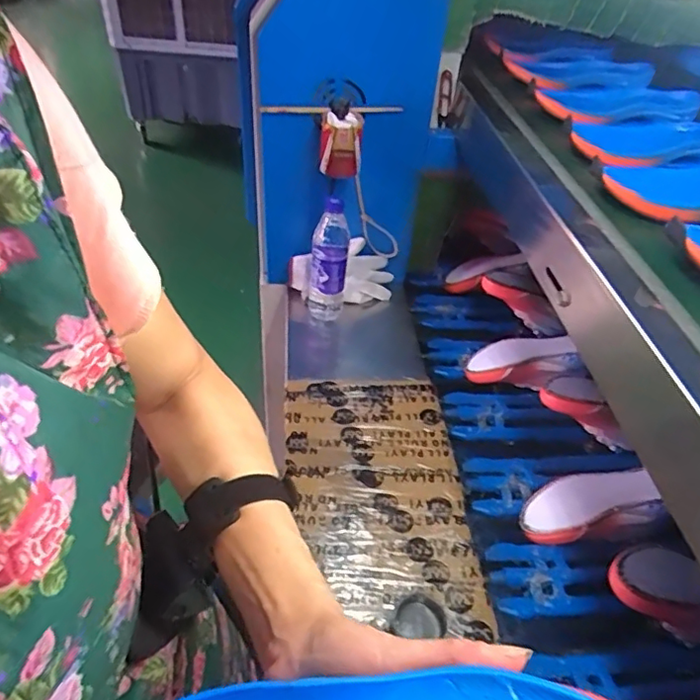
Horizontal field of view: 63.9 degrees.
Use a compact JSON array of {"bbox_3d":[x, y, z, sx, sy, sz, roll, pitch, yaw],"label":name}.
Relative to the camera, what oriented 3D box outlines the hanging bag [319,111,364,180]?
[{"bbox_3d":[-0.014,-0.326,0.897,0.065,0.095,0.055,1,37,-1],"label":"hanging bag"}]

